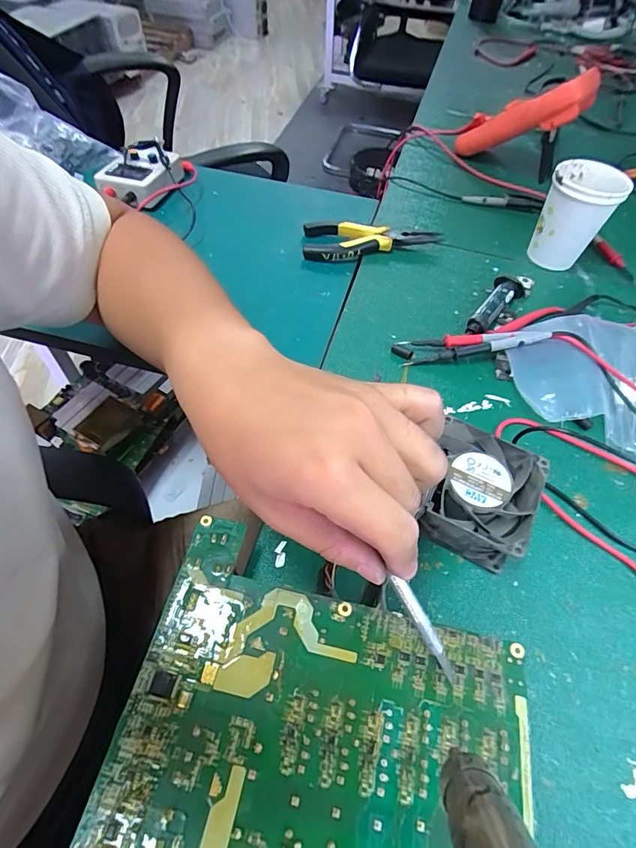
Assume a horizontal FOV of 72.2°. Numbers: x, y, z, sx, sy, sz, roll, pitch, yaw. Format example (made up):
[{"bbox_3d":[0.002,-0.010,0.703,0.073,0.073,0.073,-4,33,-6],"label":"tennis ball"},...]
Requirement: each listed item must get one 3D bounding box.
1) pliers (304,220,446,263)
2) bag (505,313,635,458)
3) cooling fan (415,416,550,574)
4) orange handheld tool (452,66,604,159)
[{"bbox_3d":[0.062,-0.212,0.499,0.153,0.021,0.062,2,55,-1],"label":"pliers"},{"bbox_3d":[0.260,-0.033,0.379,0.171,0.030,0.173,4,55,-1],"label":"bag"},{"bbox_3d":[0.113,0.050,0.308,0.072,0.040,0.082,23,57,12],"label":"cooling fan"},{"bbox_3d":[0.276,-0.415,0.596,0.073,0.049,0.188,-37,28,-25],"label":"orange handheld tool"}]

